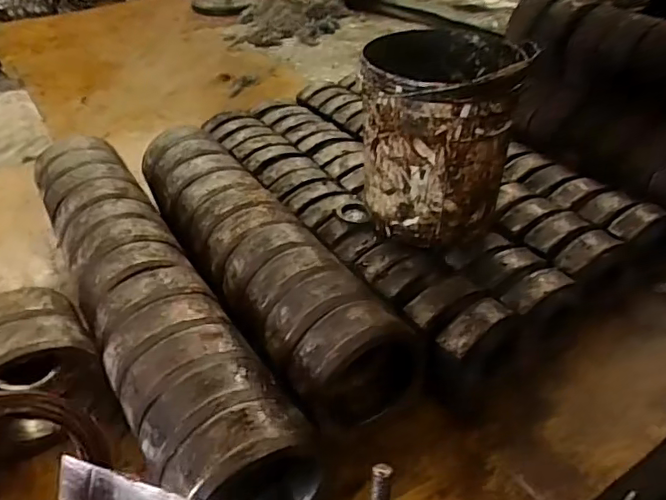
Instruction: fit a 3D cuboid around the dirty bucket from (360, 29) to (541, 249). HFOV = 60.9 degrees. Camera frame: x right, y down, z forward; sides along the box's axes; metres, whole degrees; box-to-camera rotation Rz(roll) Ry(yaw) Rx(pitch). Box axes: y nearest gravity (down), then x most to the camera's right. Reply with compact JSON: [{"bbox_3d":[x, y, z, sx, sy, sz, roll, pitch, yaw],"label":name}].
[{"bbox_3d":[0.203,-0.225,1.153,0.286,0.355,0.302,-2,37,1],"label":"dirty bucket"}]

